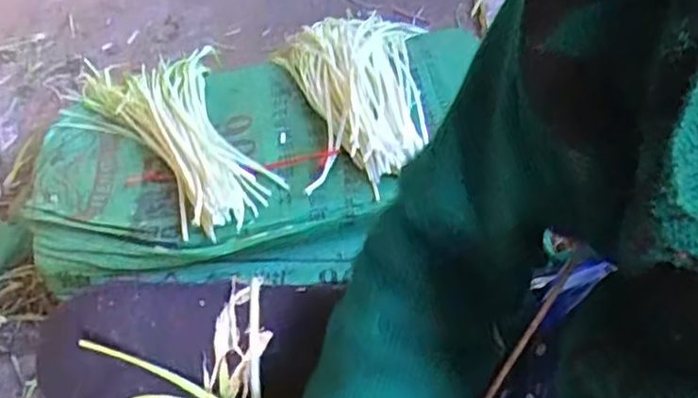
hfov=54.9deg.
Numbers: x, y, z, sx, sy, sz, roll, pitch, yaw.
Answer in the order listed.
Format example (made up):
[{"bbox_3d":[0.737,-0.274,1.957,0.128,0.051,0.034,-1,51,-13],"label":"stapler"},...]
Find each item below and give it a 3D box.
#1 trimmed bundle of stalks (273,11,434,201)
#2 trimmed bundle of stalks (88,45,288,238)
[{"bbox_3d":[0.008,-0.171,0.957,0.221,0.055,0.384,-7,43,0],"label":"trimmed bundle of stalks"},{"bbox_3d":[-0.234,-0.107,0.931,0.204,0.062,0.412,-27,46,-19],"label":"trimmed bundle of stalks"}]

